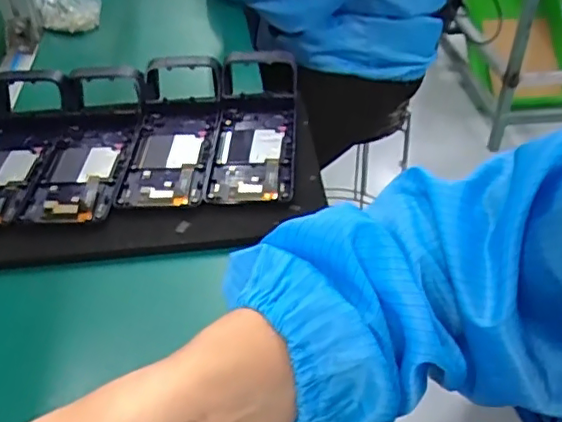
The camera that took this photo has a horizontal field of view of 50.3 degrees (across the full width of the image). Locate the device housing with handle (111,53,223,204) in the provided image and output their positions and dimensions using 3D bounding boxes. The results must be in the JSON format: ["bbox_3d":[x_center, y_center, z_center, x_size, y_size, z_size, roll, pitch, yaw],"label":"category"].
[{"bbox_3d":[-0.107,-0.087,0.588,0.080,0.044,0.205,-3,40,3],"label":"device housing with handle"}]

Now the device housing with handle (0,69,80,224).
[{"bbox_3d":[-0.270,-0.067,0.587,0.090,0.043,0.211,0,41,7],"label":"device housing with handle"}]

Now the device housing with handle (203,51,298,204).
[{"bbox_3d":[-0.028,-0.089,0.584,0.083,0.042,0.206,-1,40,5],"label":"device housing with handle"}]

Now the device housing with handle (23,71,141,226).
[{"bbox_3d":[-0.189,-0.076,0.583,0.084,0.041,0.211,-3,40,2],"label":"device housing with handle"}]

